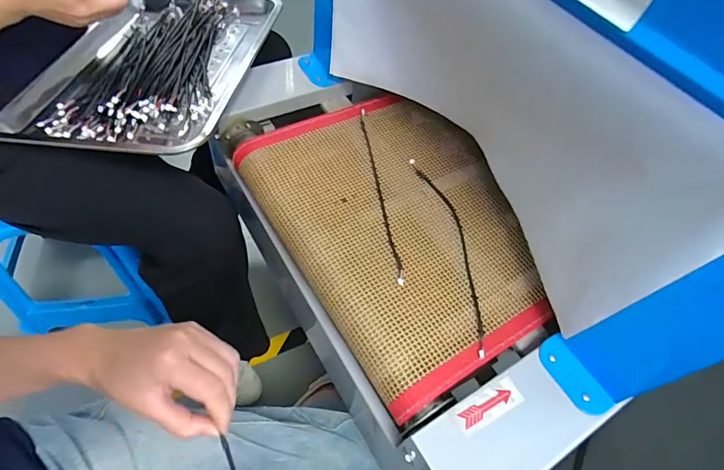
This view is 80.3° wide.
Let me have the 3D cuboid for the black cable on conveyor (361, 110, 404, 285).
[{"bbox_3d":[0.023,-0.062,0.550,0.010,0.036,0.283,-6,50,-8],"label":"black cable on conveyor"}]

